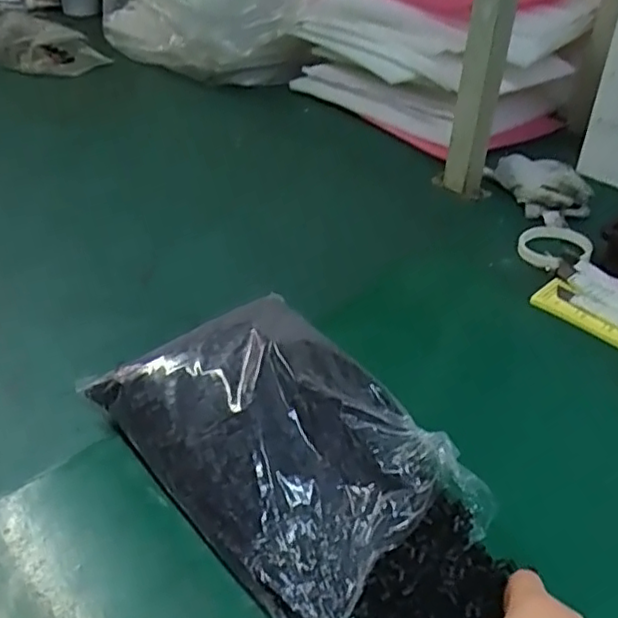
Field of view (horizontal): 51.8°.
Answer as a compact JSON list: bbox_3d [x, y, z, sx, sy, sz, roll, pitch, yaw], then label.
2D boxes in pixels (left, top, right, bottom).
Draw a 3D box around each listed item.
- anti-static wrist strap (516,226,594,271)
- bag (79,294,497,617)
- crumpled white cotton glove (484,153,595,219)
[{"bbox_3d":[0.303,-0.078,0.793,0.082,0.017,0.089,0,36,0],"label":"anti-static wrist strap"},{"bbox_3d":[-0.023,0.096,0.500,0.181,0.078,0.287,-27,44,-33],"label":"bag"},{"bbox_3d":[0.335,-0.179,0.909,0.105,0.045,0.140,-11,38,-15],"label":"crumpled white cotton glove"}]

